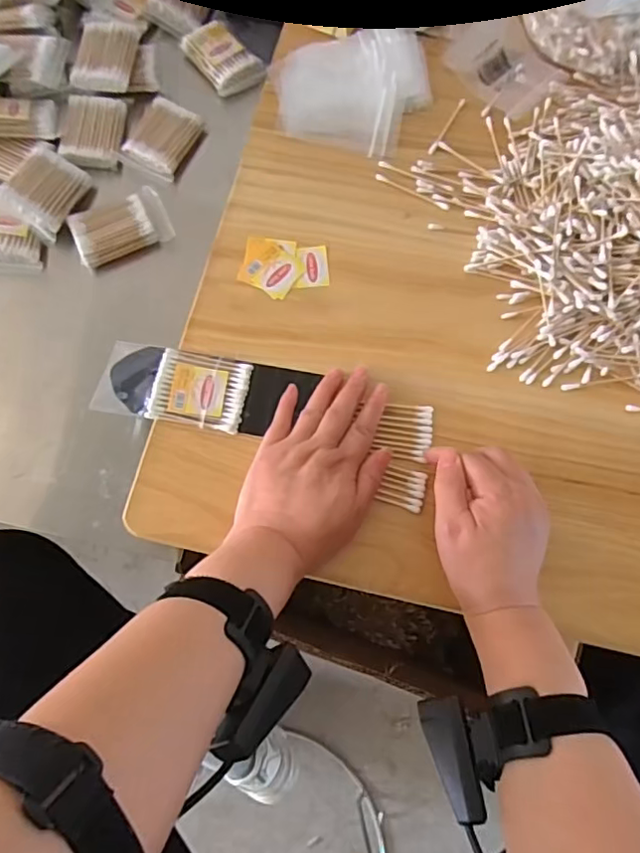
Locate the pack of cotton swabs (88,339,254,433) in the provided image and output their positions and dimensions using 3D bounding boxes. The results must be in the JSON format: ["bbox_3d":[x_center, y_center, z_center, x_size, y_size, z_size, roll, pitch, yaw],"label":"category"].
[{"bbox_3d":[-0.120,-0.033,0.463,0.120,0.015,0.061,10,74,1],"label":"pack of cotton swabs"}]

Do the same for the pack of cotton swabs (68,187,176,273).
[{"bbox_3d":[-0.191,-0.192,0.546,0.088,0.019,0.055,-24,76,-8],"label":"pack of cotton swabs"}]

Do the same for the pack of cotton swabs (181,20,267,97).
[{"bbox_3d":[-0.101,-0.387,0.603,0.054,0.024,0.081,-37,78,-11],"label":"pack of cotton swabs"}]

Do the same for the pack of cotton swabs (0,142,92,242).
[{"bbox_3d":[-0.265,-0.227,0.537,0.065,0.028,0.078,28,75,6],"label":"pack of cotton swabs"}]

